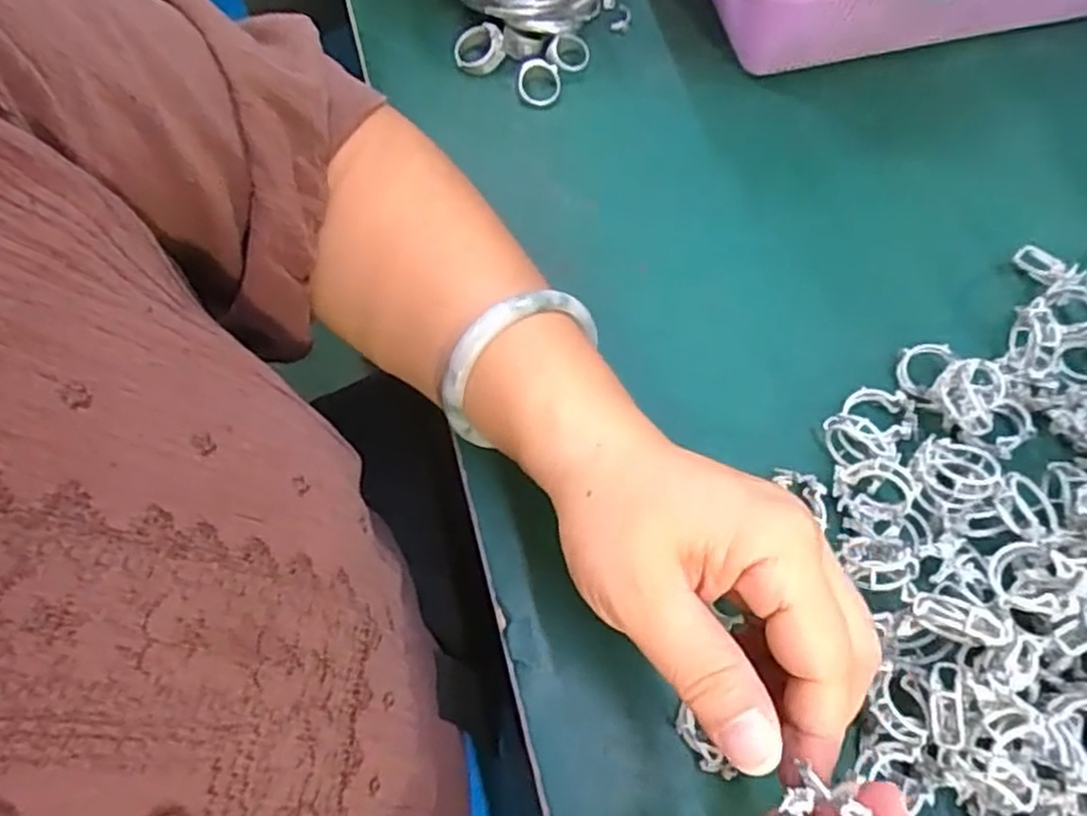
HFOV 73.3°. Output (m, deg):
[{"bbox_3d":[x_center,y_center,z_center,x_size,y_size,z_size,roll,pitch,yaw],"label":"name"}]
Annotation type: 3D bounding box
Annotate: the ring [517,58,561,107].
[{"bbox_3d":[-0.002,-0.179,0.403,0.024,0.004,0.028,24,78,-8],"label":"ring"}]

